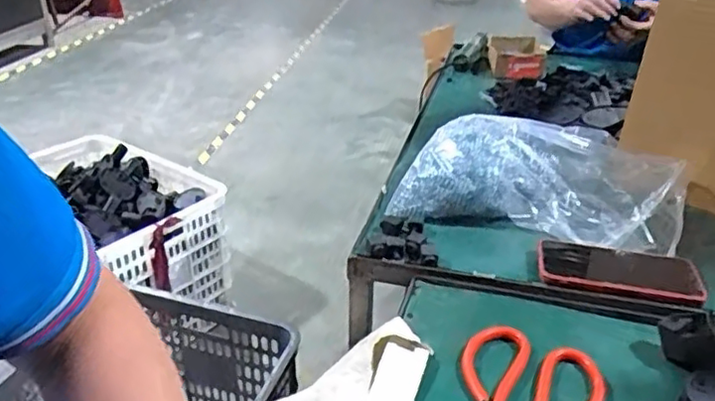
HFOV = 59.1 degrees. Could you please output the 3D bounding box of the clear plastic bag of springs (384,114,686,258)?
[{"bbox_3d":[0.222,-0.023,0.779,0.339,0.104,0.144,9,30,16],"label":"clear plastic bag of springs"}]

